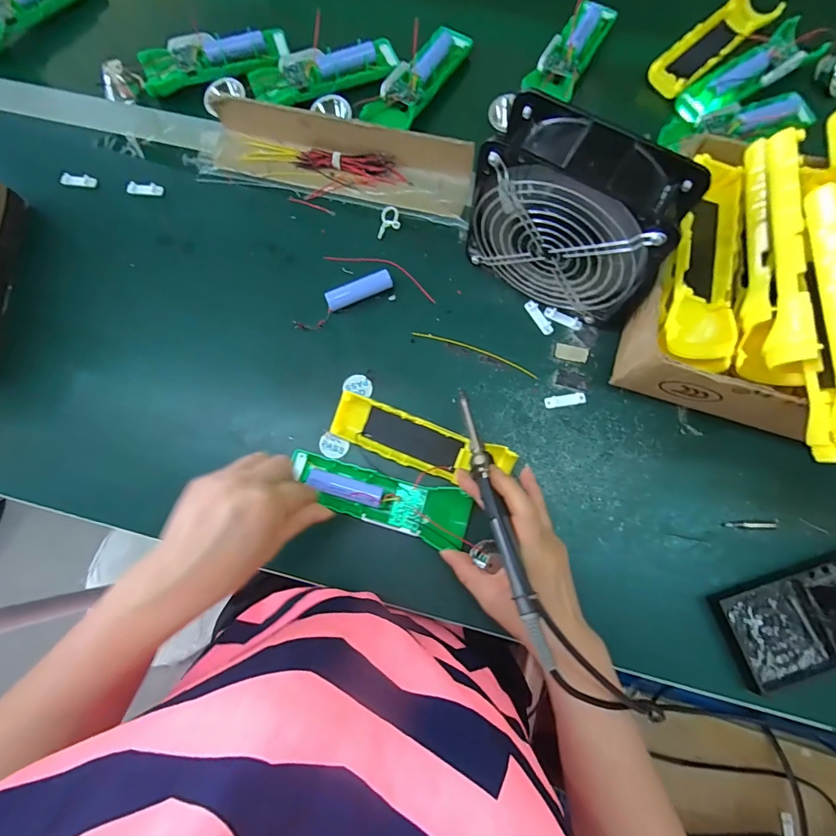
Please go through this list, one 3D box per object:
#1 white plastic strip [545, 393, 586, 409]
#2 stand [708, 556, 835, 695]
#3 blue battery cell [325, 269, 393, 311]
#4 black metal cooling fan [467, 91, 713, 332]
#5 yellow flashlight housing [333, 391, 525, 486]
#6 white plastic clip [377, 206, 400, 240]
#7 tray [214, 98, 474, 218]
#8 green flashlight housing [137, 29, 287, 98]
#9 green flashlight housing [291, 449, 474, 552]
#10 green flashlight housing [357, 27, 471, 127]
[{"bbox_3d":[0.138,-0.016,0.396,0.037,0.004,0.011,-6,77,0],"label":"white plastic strip"},{"bbox_3d":[0.323,0.152,0.317,0.150,0.069,0.071,-19,77,-3],"label":"stand"},{"bbox_3d":[-0.057,-0.125,0.417,0.066,0.014,0.018,-22,77,-3],"label":"blue battery cell"},{"bbox_3d":[0.124,-0.154,0.350,0.154,0.145,0.060,29,79,8],"label":"black metal cooling fan"},{"bbox_3d":[0.004,0.023,0.380,0.162,0.025,0.044,18,78,7],"label":"yellow flashlight housing"},{"bbox_3d":[-0.029,-0.202,0.438,0.021,0.004,0.038,10,77,4],"label":"white plastic clip"},{"bbox_3d":[-0.087,-0.269,0.439,0.285,0.039,0.064,12,78,5],"label":"tray"},{"bbox_3d":[-0.236,-0.415,0.485,0.164,0.027,0.060,-8,77,0],"label":"green flashlight housing"},{"bbox_3d":[-0.033,0.067,0.367,0.160,0.029,0.048,19,78,2],"label":"green flashlight housing"},{"bbox_3d":[0.000,-0.375,0.469,0.048,0.019,0.156,30,80,8],"label":"green flashlight housing"}]

